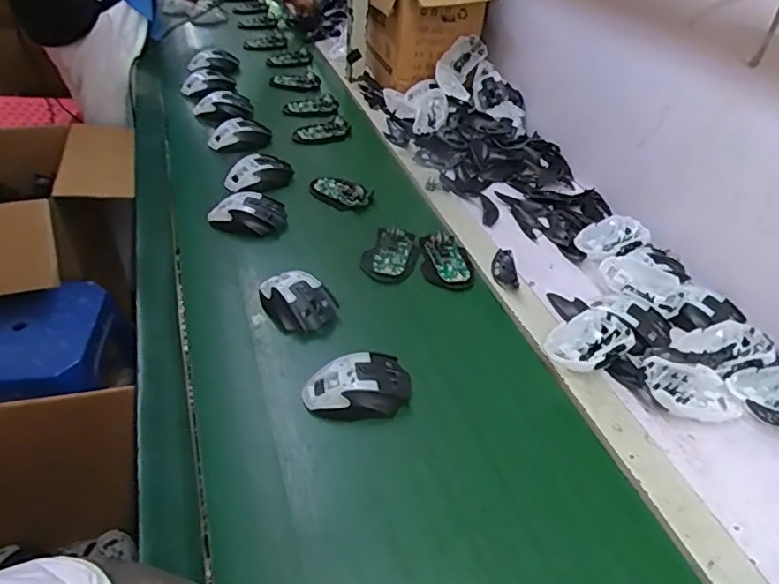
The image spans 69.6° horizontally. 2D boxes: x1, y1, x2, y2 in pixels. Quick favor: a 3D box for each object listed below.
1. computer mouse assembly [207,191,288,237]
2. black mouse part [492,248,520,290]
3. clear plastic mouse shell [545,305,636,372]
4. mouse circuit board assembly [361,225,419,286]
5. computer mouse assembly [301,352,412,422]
[{"bbox_3d":[-0.213,-0.123,0.859,0.112,0.040,0.073,7,39,4],"label":"computer mouse assembly"},{"bbox_3d":[0.166,-0.036,0.813,0.034,0.007,0.083,1,39,-2],"label":"black mouse part"},{"bbox_3d":[0.244,0.064,0.688,0.114,0.032,0.067,-22,45,-27],"label":"clear plastic mouse shell"},{"bbox_3d":[0.003,-0.055,0.812,0.073,0.018,0.110,14,40,13],"label":"mouse circuit board assembly"},{"bbox_3d":[-0.033,0.106,0.610,0.118,0.037,0.074,-9,43,-15],"label":"computer mouse assembly"}]

